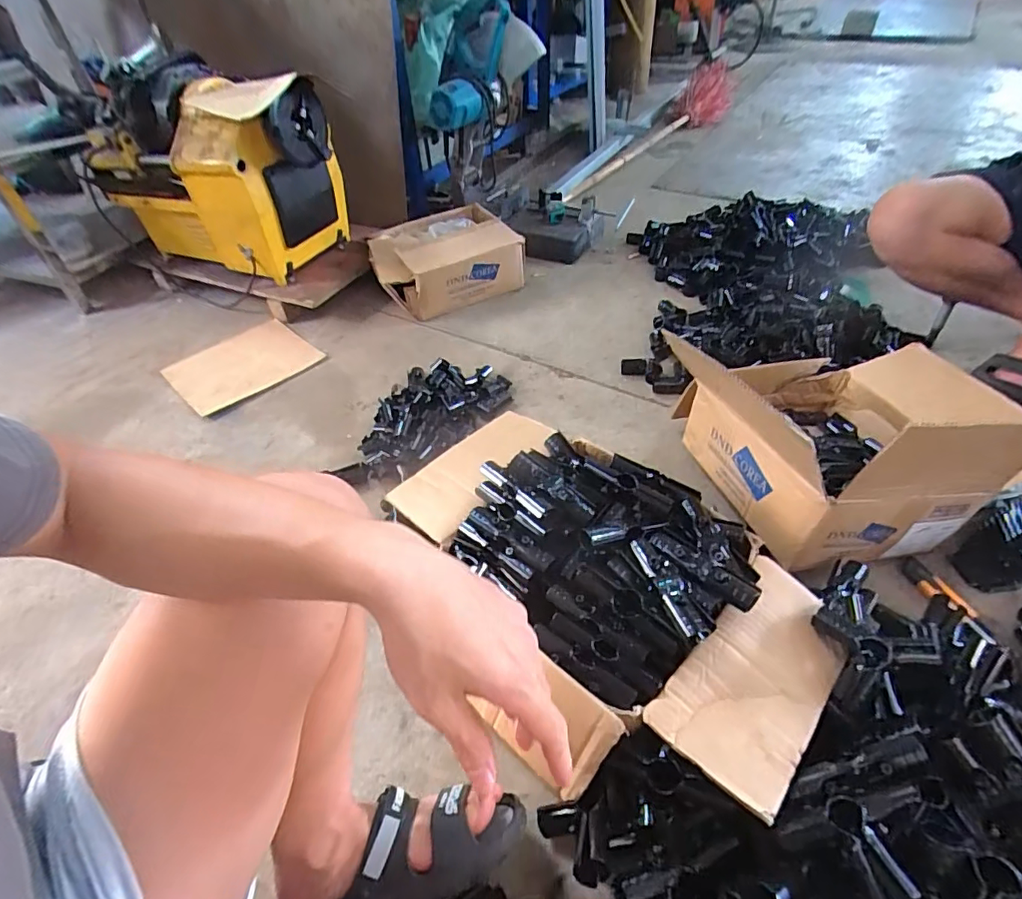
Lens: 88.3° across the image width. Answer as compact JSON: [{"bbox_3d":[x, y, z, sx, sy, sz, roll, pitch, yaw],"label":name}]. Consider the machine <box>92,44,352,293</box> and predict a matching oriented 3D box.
[{"bbox_3d":[-0.738,-0.705,1.344,0.615,0.409,0.271,16,49,20],"label":"machine"}]

